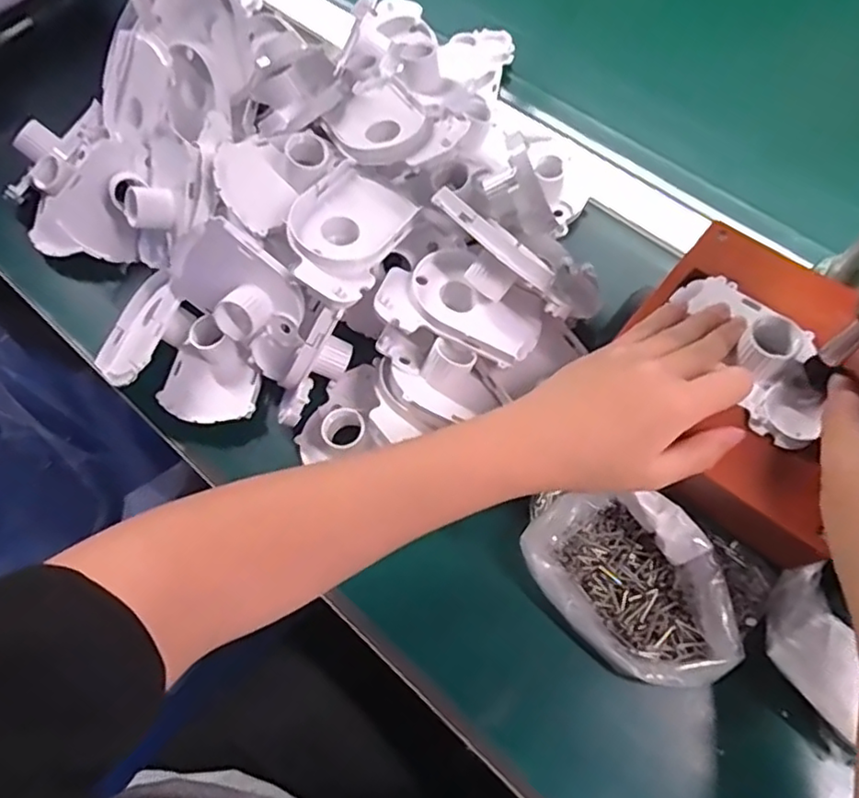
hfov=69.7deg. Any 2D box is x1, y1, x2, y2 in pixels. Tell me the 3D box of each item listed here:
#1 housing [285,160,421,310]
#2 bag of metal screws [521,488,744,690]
[{"bbox_3d":[-0.049,-0.108,0.396,0.065,0.033,0.111,24,69,13],"label":"housing"},{"bbox_3d":[0.116,0.101,0.348,0.083,0.036,0.122,-38,70,-13],"label":"bag of metal screws"}]

